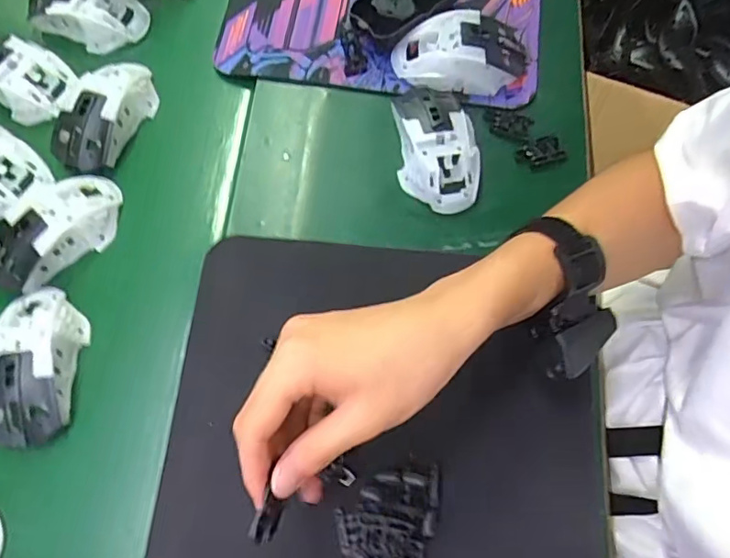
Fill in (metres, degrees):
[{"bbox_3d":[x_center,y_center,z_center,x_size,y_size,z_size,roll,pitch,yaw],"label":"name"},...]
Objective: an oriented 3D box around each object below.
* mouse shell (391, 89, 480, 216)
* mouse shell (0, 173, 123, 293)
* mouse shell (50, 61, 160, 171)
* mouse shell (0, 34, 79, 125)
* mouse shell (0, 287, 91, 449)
[{"bbox_3d":[0.059,-0.115,0.448,0.064,0.034,0.114,-4,70,-1],"label":"mouse shell"},{"bbox_3d":[-0.248,-0.039,0.433,0.064,0.035,0.111,28,73,11],"label":"mouse shell"},{"bbox_3d":[-0.225,-0.146,0.469,0.053,0.033,0.109,25,72,10],"label":"mouse shell"},{"bbox_3d":[-0.308,-0.182,0.485,0.096,0.034,0.065,30,73,11],"label":"mouse shell"},{"bbox_3d":[-0.242,0.059,0.393,0.063,0.035,0.117,-11,70,-3],"label":"mouse shell"}]

